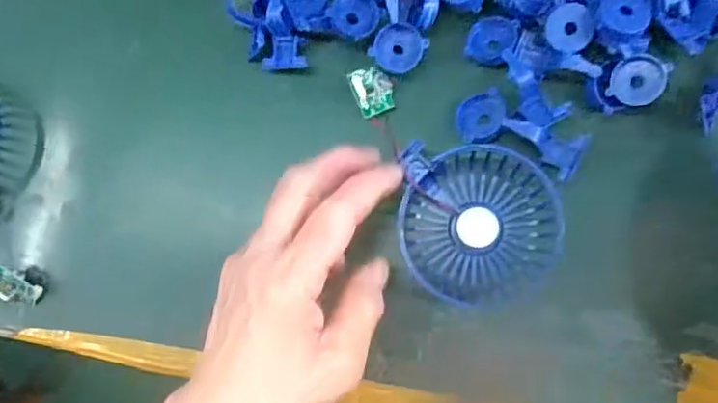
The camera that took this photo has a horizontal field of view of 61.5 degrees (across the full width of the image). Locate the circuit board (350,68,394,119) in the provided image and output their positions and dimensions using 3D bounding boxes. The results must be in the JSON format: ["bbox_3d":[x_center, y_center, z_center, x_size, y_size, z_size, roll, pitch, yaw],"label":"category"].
[{"bbox_3d":[0.009,-0.069,0.375,0.023,0.007,0.030,-19,80,2],"label":"circuit board"}]

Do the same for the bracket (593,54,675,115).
[{"bbox_3d":[0.156,-0.067,0.344,0.039,0.016,0.027,-30,80,0],"label":"bracket"}]

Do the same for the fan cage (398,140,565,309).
[{"bbox_3d":[0.071,0.015,0.353,0.091,0.024,0.091,2,81,6],"label":"fan cage"}]

